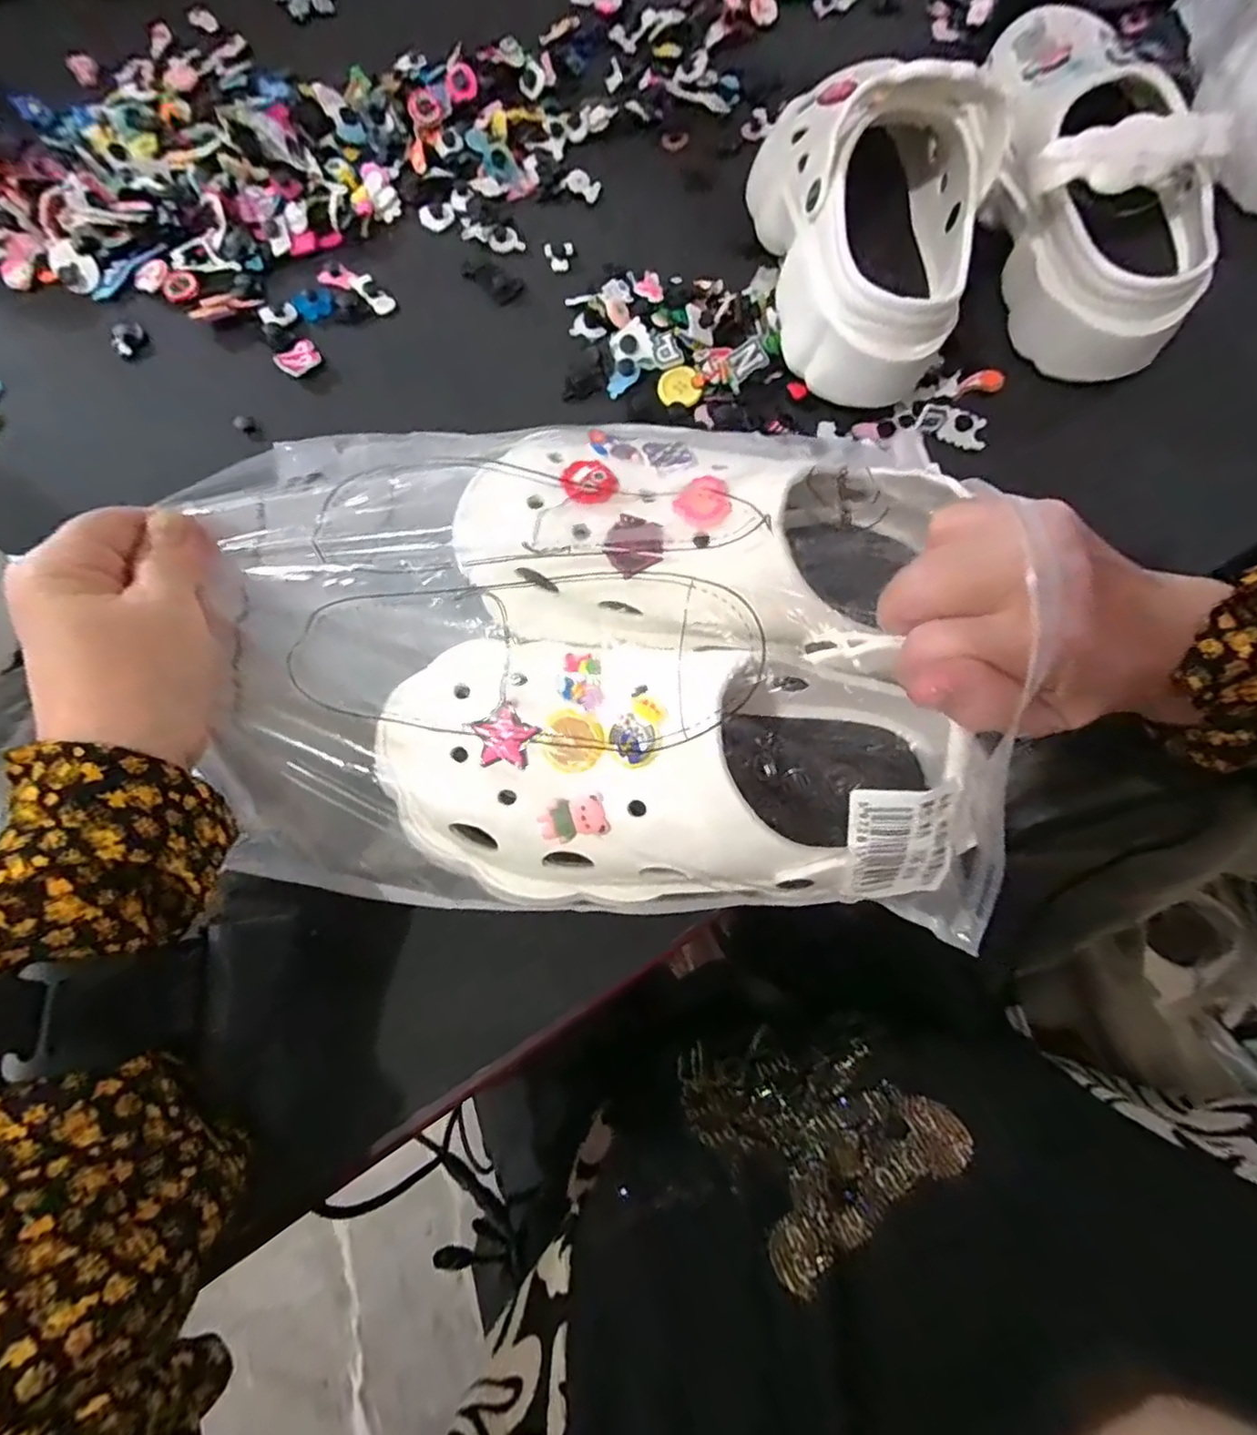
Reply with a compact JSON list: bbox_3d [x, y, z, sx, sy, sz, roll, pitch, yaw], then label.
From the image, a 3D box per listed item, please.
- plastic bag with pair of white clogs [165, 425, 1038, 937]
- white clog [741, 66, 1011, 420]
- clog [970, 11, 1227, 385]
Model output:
[{"bbox_3d":[-0.013,-0.028,0.267,0.323,0.089,0.206,3,71,0],"label":"plastic bag with pair of white clogs"},{"bbox_3d":[0.150,-0.330,0.398,0.119,0.119,0.252,2,71,-1],"label":"white clog"},{"bbox_3d":[0.287,-0.356,0.406,0.124,0.117,0.253,-5,71,-3],"label":"clog"}]

